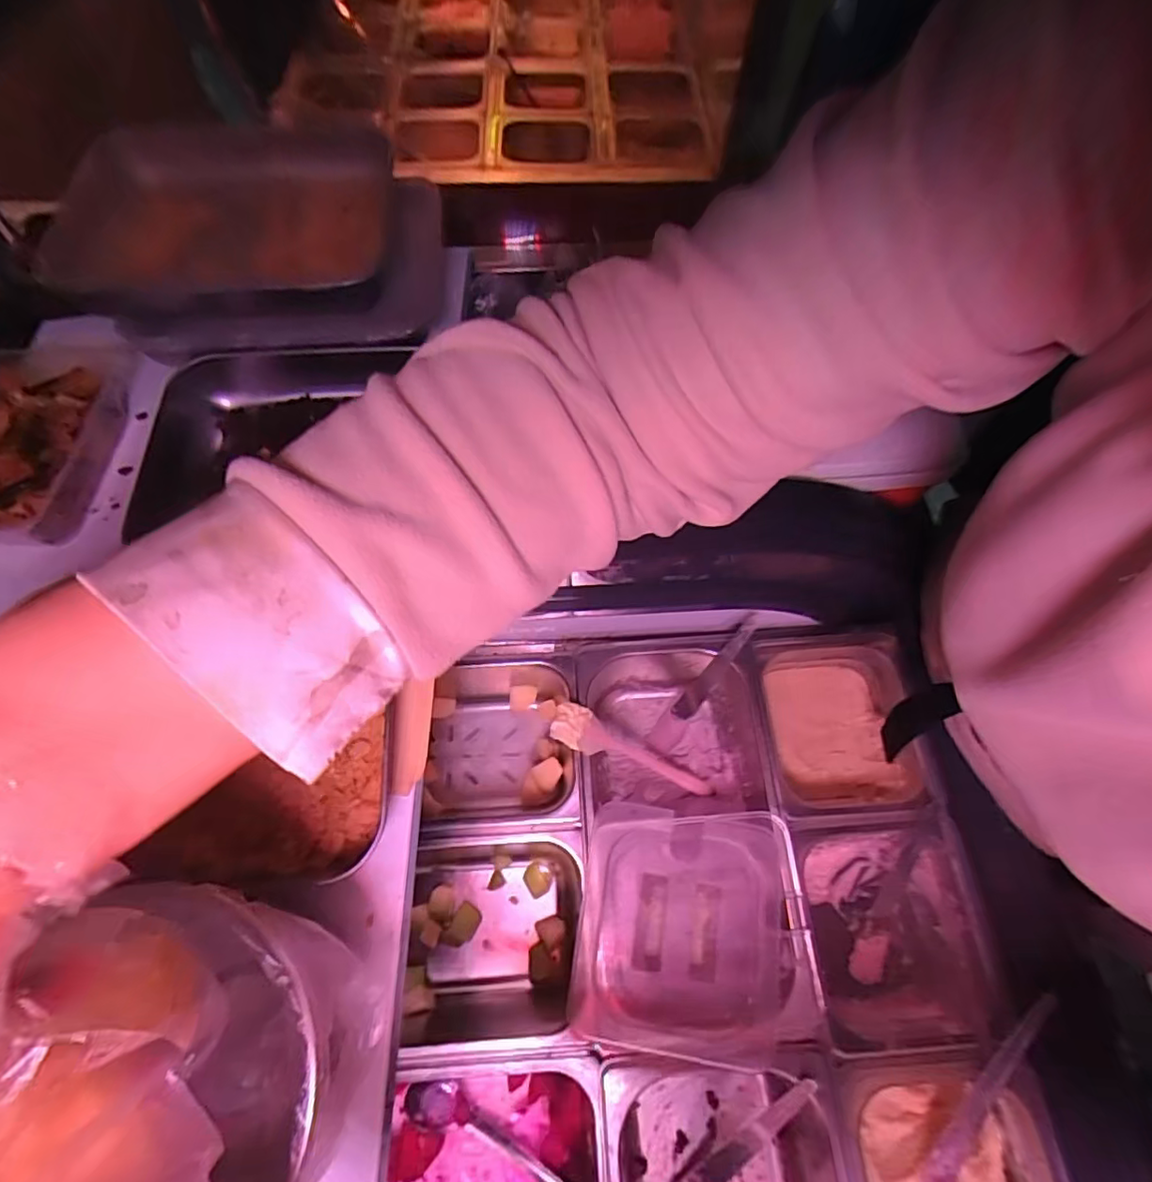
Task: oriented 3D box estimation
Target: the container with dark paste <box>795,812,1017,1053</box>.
[{"bbox_3d":[0.277,0.301,0.536,0.141,0.107,0.171,-3,64,-2],"label":"container with dark paste"}]

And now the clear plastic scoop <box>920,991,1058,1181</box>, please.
[{"bbox_3d":[0.317,0.389,0.447,0.024,0.017,0.187,30,91,13],"label":"clear plastic scoop"}]

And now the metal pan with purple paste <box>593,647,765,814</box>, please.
[{"bbox_3d":[0.099,0.153,0.602,0.158,0.111,0.166,-7,64,-4],"label":"metal pan with purple paste"}]

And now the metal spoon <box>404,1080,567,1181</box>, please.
[{"bbox_3d":[-0.067,0.456,0.487,0.160,0.027,0.028,19,65,9],"label":"metal spoon"}]

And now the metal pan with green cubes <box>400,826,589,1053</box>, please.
[{"bbox_3d":[-0.073,0.299,0.539,0.166,0.110,0.153,-2,64,-1],"label":"metal pan with green cubes"}]

